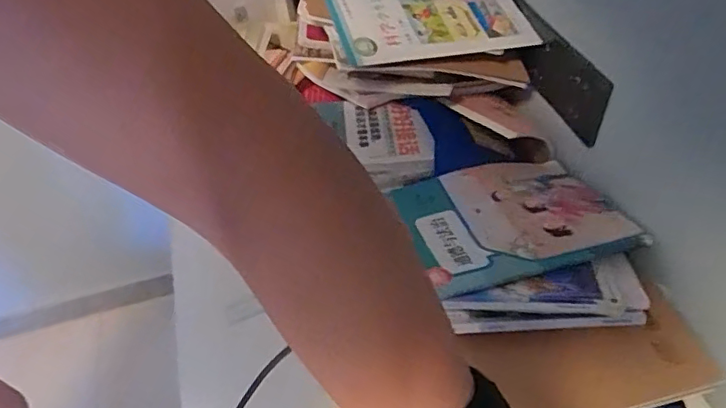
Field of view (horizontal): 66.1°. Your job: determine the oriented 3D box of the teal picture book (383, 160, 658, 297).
[{"bbox_3d":[0.171,0.013,0.647,0.230,0.013,0.183,-14,43,-10],"label":"teal picture book"}]

